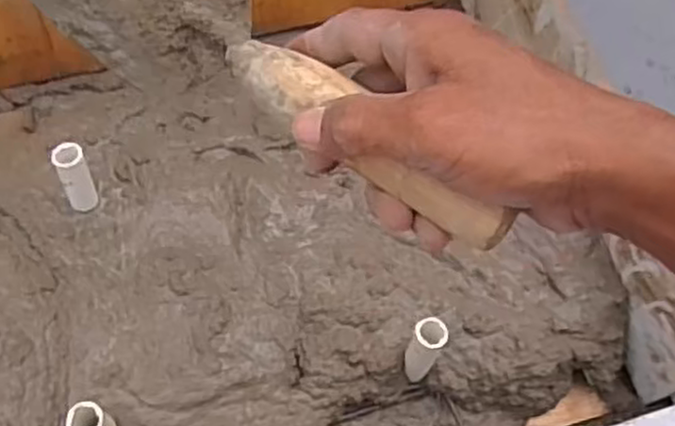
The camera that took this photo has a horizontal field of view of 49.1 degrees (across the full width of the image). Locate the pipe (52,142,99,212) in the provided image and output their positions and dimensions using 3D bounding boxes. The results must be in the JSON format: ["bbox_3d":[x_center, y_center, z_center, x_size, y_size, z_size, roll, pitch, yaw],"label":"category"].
[{"bbox_3d":[-0.204,-0.026,0.577,0.025,0.069,0.021,-24,64,-21],"label":"pipe"}]

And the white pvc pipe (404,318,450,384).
[{"bbox_3d":[0.066,0.104,0.559,0.023,0.094,0.020,24,58,7],"label":"white pvc pipe"}]

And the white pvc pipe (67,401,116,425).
[{"bbox_3d":[-0.166,0.147,0.506,0.019,0.072,0.023,33,60,13],"label":"white pvc pipe"}]

